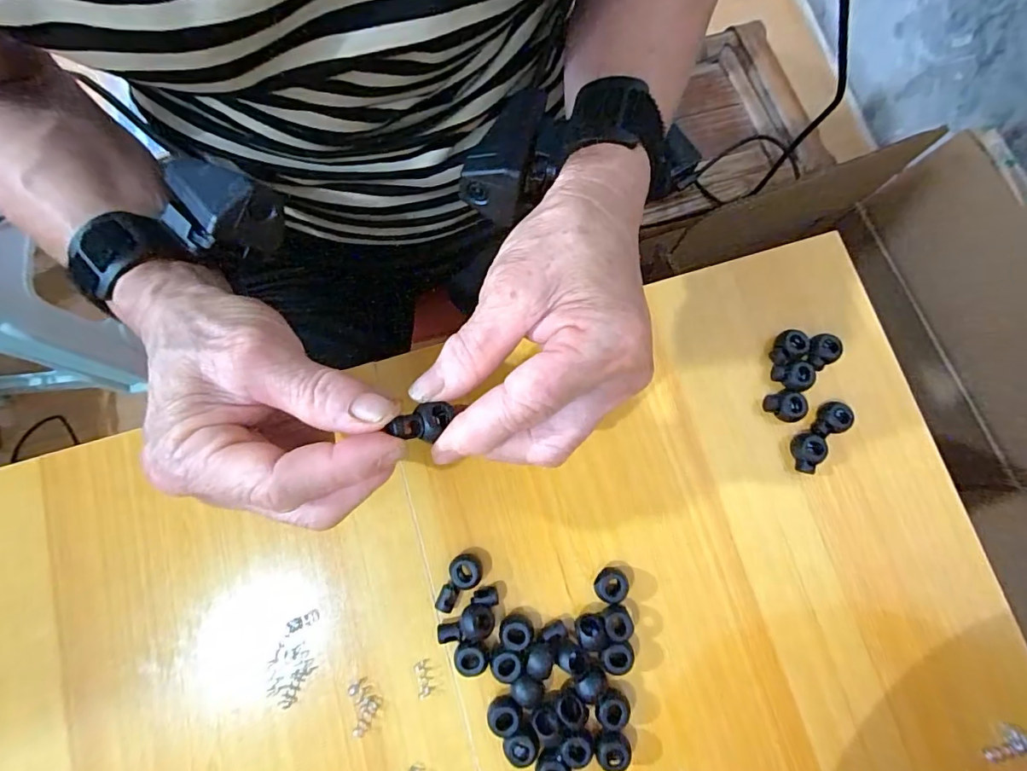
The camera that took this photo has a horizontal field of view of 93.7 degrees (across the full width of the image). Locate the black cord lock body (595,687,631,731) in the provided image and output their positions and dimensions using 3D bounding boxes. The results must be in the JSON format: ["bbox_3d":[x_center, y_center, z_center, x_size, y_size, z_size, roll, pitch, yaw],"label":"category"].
[{"bbox_3d":[0.050,0.165,0.246,0.018,0.011,0.017,0,79,0],"label":"black cord lock body"}]

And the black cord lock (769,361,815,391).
[{"bbox_3d":[0.160,-0.005,0.277,0.018,0.013,0.016,-5,79,-1],"label":"black cord lock"}]

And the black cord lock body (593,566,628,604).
[{"bbox_3d":[0.052,0.107,0.257,0.017,0.011,0.016,0,79,0],"label":"black cord lock body"}]

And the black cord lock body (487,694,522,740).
[{"bbox_3d":[-0.004,0.166,0.245,0.017,0.014,0.017,0,79,0],"label":"black cord lock body"}]

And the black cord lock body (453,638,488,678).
[{"bbox_3d":[-0.022,0.140,0.249,0.016,0.012,0.018,30,81,5],"label":"black cord lock body"}]

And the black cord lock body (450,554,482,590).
[{"bbox_3d":[-0.025,0.099,0.256,0.016,0.014,0.016,-6,79,-1],"label":"black cord lock body"}]

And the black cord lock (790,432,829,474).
[{"bbox_3d":[0.164,0.038,0.269,0.013,0.014,0.022,10,79,2],"label":"black cord lock"}]

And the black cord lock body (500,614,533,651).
[{"bbox_3d":[0.001,0.127,0.251,0.017,0.014,0.015,-10,79,-2],"label":"black cord lock body"}]

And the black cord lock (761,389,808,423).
[{"bbox_3d":[0.153,0.012,0.272,0.016,0.019,0.017,0,79,0],"label":"black cord lock"}]

